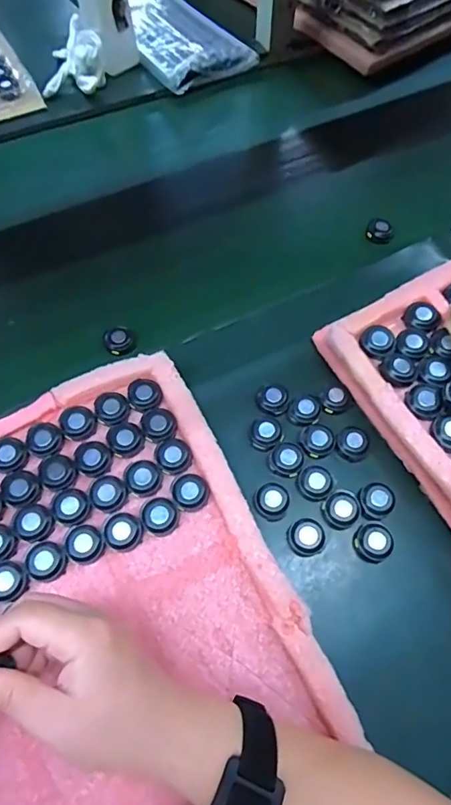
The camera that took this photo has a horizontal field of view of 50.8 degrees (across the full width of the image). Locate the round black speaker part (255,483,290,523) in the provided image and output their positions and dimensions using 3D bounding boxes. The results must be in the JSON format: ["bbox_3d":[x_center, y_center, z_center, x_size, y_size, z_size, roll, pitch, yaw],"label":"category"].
[{"bbox_3d":[0.039,0.083,0.397,0.027,0.014,0.030,-34,73,-16],"label":"round black speaker part"}]

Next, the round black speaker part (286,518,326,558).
[{"bbox_3d":[0.065,0.109,0.383,0.028,0.012,0.028,1,67,-3],"label":"round black speaker part"}]

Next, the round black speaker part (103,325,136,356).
[{"bbox_3d":[-0.104,-0.061,0.469,0.028,0.010,0.029,0,63,0],"label":"round black speaker part"}]

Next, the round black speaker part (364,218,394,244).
[{"bbox_3d":[0.175,-0.195,0.540,0.030,0.012,0.024,19,64,10],"label":"round black speaker part"}]

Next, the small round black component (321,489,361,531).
[{"bbox_3d":[0.096,0.089,0.394,0.030,0.009,0.028,1,67,-3],"label":"small round black component"}]

